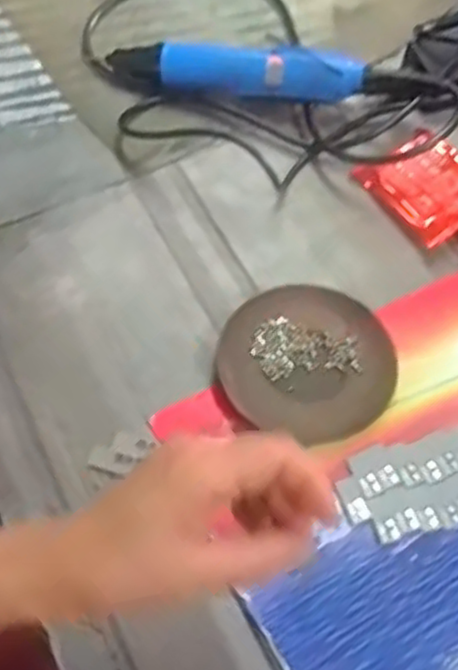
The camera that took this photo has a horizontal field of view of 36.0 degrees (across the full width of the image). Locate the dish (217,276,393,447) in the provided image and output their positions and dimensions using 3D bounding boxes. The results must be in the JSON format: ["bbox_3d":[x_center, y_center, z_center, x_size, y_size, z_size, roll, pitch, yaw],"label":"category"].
[{"bbox_3d":[0.055,0.015,0.481,0.112,0.010,0.115,1,61,-1],"label":"dish"}]

